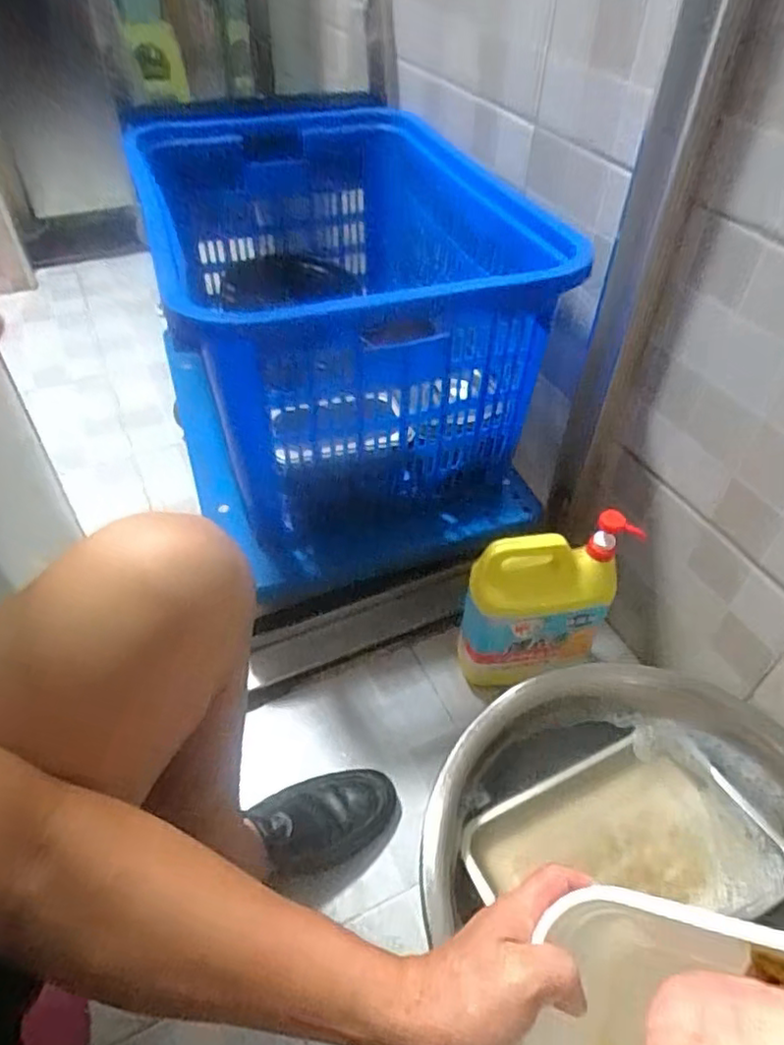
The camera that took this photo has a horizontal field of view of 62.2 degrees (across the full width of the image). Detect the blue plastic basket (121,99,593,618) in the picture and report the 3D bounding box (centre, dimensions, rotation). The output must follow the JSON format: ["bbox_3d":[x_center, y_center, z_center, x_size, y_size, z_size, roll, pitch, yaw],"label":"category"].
[{"bbox_3d":[-0.092,-0.315,1.028,0.499,0.426,0.733,-9,47,-9],"label":"blue plastic basket"}]

